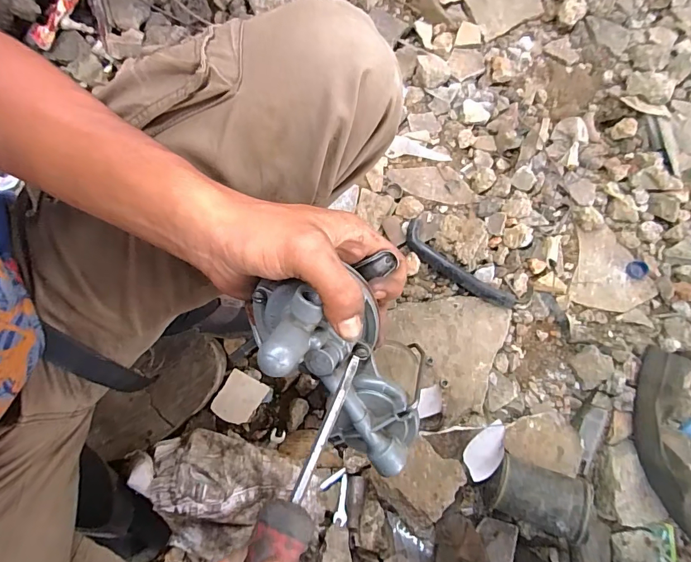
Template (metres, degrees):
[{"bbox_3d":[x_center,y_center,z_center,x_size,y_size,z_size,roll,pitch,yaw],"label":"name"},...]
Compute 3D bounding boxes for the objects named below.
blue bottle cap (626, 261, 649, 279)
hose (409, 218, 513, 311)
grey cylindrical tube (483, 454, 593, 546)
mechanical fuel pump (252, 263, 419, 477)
[{"bbox_3d":[0.488,-0.019,0.681,0.031,0.007,0.032,0,78,1],"label":"blue bottle cap"},{"bbox_3d":[0.184,-0.021,0.671,0.210,0.025,0.048,40,81,8],"label":"hose"},{"bbox_3d":[0.261,0.296,0.557,0.115,0.075,0.082,17,77,2],"label":"grey cylindrical tube"},{"bbox_3d":[-0.001,0.050,0.239,0.063,0.067,0.125,-40,99,-7],"label":"mechanical fuel pump"}]

